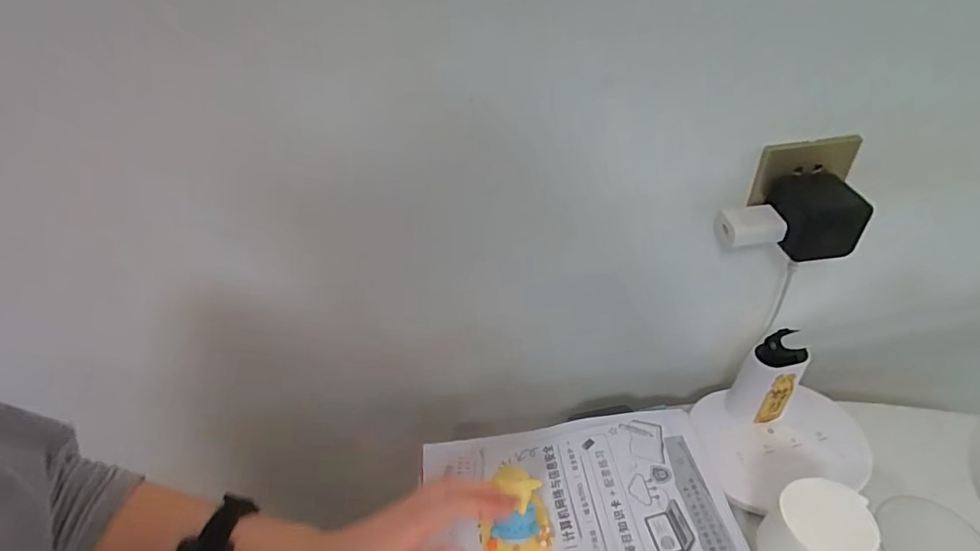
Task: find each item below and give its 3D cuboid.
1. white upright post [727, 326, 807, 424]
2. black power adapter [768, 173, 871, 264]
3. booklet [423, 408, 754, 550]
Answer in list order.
[{"bbox_3d":[0.301,0.111,0.529,0.048,0.123,0.050,-3,41,3],"label":"white upright post"},{"bbox_3d":[0.296,-0.057,0.446,0.062,0.056,0.064,-5,41,0],"label":"black power adapter"},{"bbox_3d":[0.086,0.240,0.477,0.295,0.015,0.207,-7,43,0],"label":"booklet"}]

